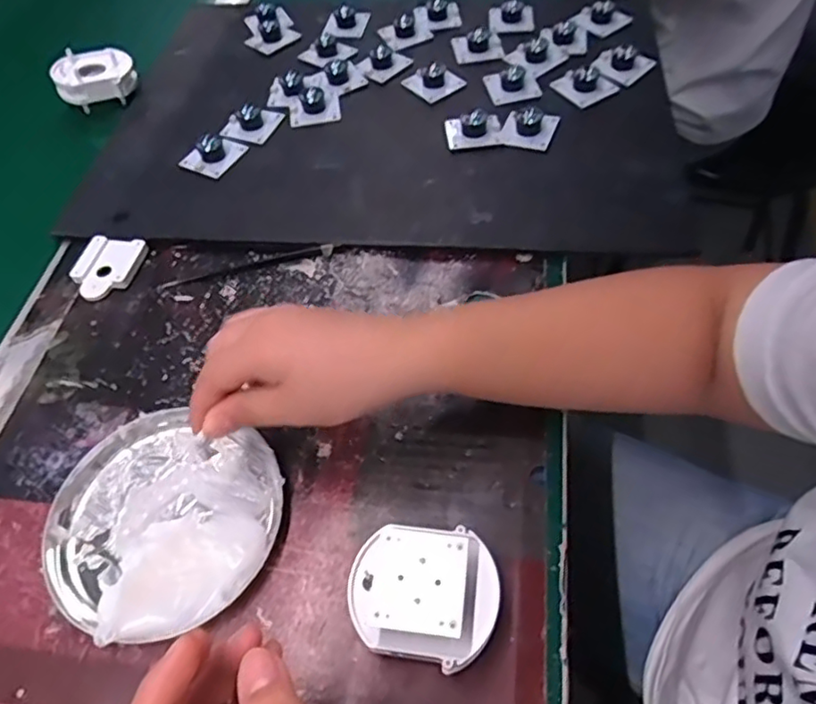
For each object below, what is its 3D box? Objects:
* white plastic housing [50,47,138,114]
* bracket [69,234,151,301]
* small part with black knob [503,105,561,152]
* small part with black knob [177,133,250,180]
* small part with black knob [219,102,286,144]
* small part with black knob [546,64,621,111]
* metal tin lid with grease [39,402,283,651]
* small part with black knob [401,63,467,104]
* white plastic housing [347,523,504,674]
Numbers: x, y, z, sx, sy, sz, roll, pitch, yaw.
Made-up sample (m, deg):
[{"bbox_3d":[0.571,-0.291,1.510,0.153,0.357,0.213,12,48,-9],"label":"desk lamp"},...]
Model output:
[{"bbox_3d":[-0.297,-0.257,0.581,0.065,0.037,0.054,0,56,4],"label":"white plastic housing"},{"bbox_3d":[-0.227,-0.064,0.458,0.047,0.010,0.055,12,58,13],"label":"bracket"},{"bbox_3d":[0.100,-0.185,0.497,0.040,0.019,0.041,17,59,15],"label":"small part with black knob"},{"bbox_3d":[-0.163,-0.171,0.511,0.042,0.021,0.046,24,61,19],"label":"small part with black knob"},{"bbox_3d":[-0.139,-0.206,0.533,0.044,0.020,0.043,16,58,15],"label":"small part with black knob"},{"bbox_3d":[0.154,-0.235,0.530,0.042,0.022,0.042,-31,59,-16],"label":"small part with black knob"},{"bbox_3d":[-0.137,0.089,0.335,0.125,0.026,0.120,-2,56,3],"label":"metal tin lid with grease"},{"bbox_3d":[0.024,-0.249,0.553,0.044,0.016,0.039,-30,59,-15],"label":"small part with black knob"},{"bbox_3d":[0.009,0.116,0.295,0.069,0.043,0.059,10,57,11],"label":"white plastic housing"}]

